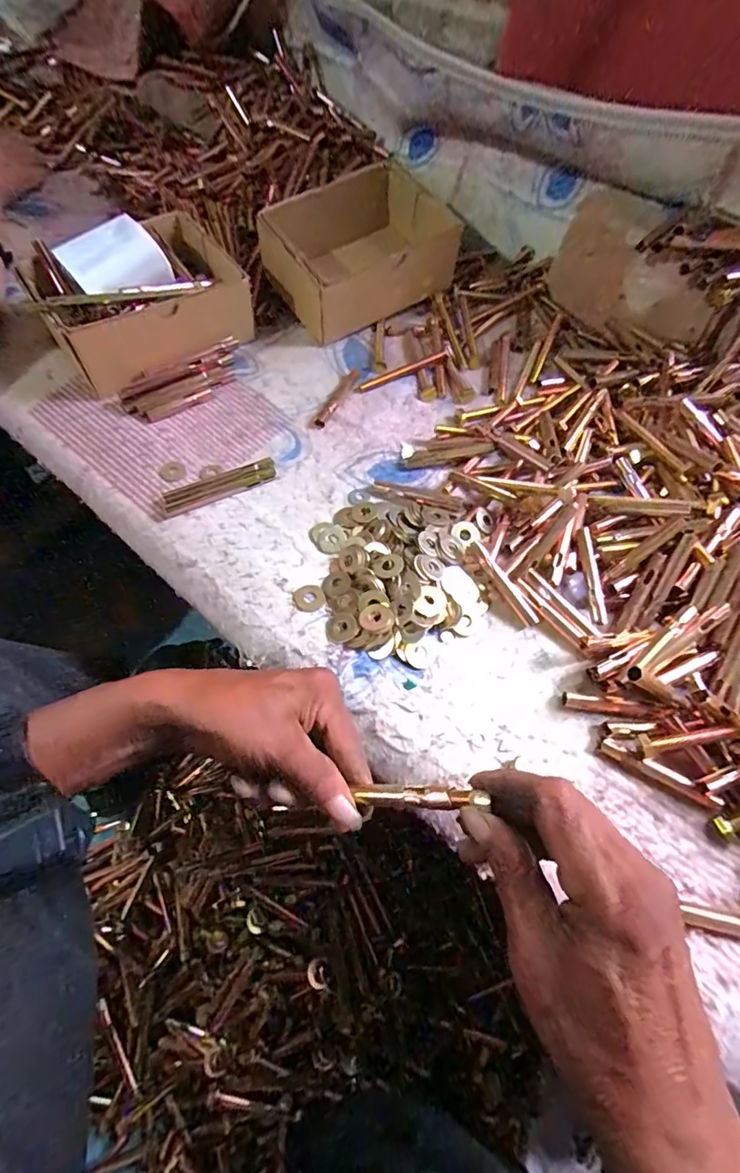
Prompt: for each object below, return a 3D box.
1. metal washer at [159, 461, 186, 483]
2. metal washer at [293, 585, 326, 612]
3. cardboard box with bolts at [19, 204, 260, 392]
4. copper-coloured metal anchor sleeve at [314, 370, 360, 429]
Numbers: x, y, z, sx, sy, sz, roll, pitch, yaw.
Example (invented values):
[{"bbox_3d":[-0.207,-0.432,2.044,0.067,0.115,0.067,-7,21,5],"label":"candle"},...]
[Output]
[{"bbox_3d":[-0.184,-0.107,0.454,0.023,0.004,0.021,-11,62,-8],"label":"metal washer"},{"bbox_3d":[-0.050,0.009,0.401,0.025,0.004,0.024,1,61,-2],"label":"metal washer"},{"bbox_3d":[-0.234,-0.296,0.495,0.177,0.091,0.138,-32,67,-18],"label":"cardboard box with bolts"},{"bbox_3d":[-0.032,-0.197,0.507,0.014,0.008,0.090,25,63,11],"label":"copper-coloured metal anchor sleeve"}]

